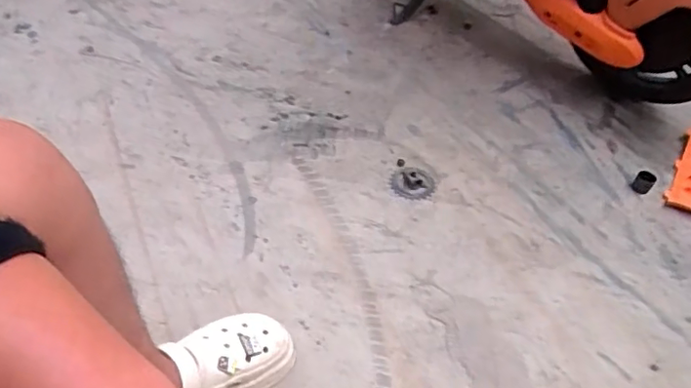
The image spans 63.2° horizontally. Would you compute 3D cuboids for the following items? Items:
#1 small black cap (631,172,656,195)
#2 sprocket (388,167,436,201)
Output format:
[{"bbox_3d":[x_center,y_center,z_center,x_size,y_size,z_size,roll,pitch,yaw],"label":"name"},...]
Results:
[{"bbox_3d":[0.587,-0.025,1.102,0.034,0.027,0.039,34,53,24],"label":"small black cap"},{"bbox_3d":[0.129,-0.022,1.081,0.087,0.009,0.080,3,46,-3],"label":"sprocket"}]

